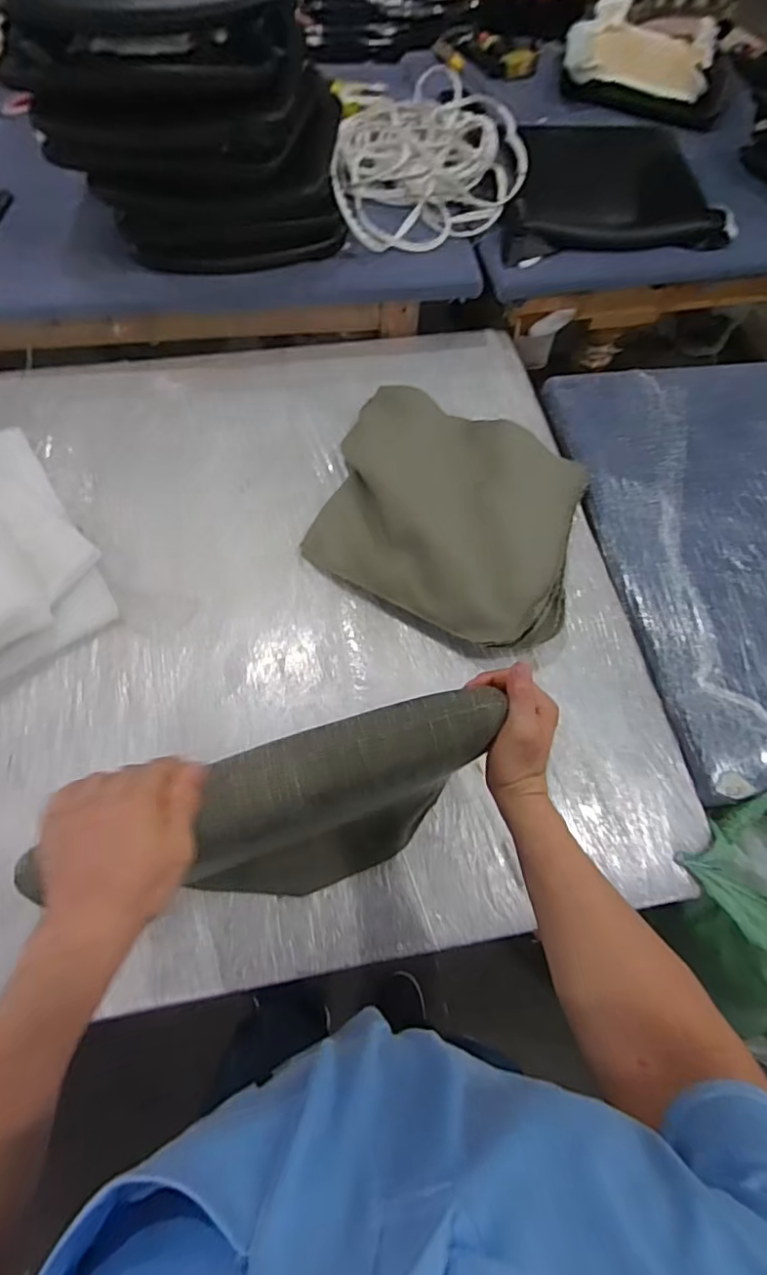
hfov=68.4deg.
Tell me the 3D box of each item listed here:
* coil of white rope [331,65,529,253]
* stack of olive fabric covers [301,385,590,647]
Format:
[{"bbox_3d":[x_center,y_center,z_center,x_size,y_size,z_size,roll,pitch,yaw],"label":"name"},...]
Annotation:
[{"bbox_3d":[0.096,-1.119,1.298,0.396,0.088,0.654,-1,64,-2],"label":"coil of white rope"},{"bbox_3d":[0.118,-0.231,1.014,0.491,0.103,0.432,26,66,10],"label":"stack of olive fabric covers"}]

